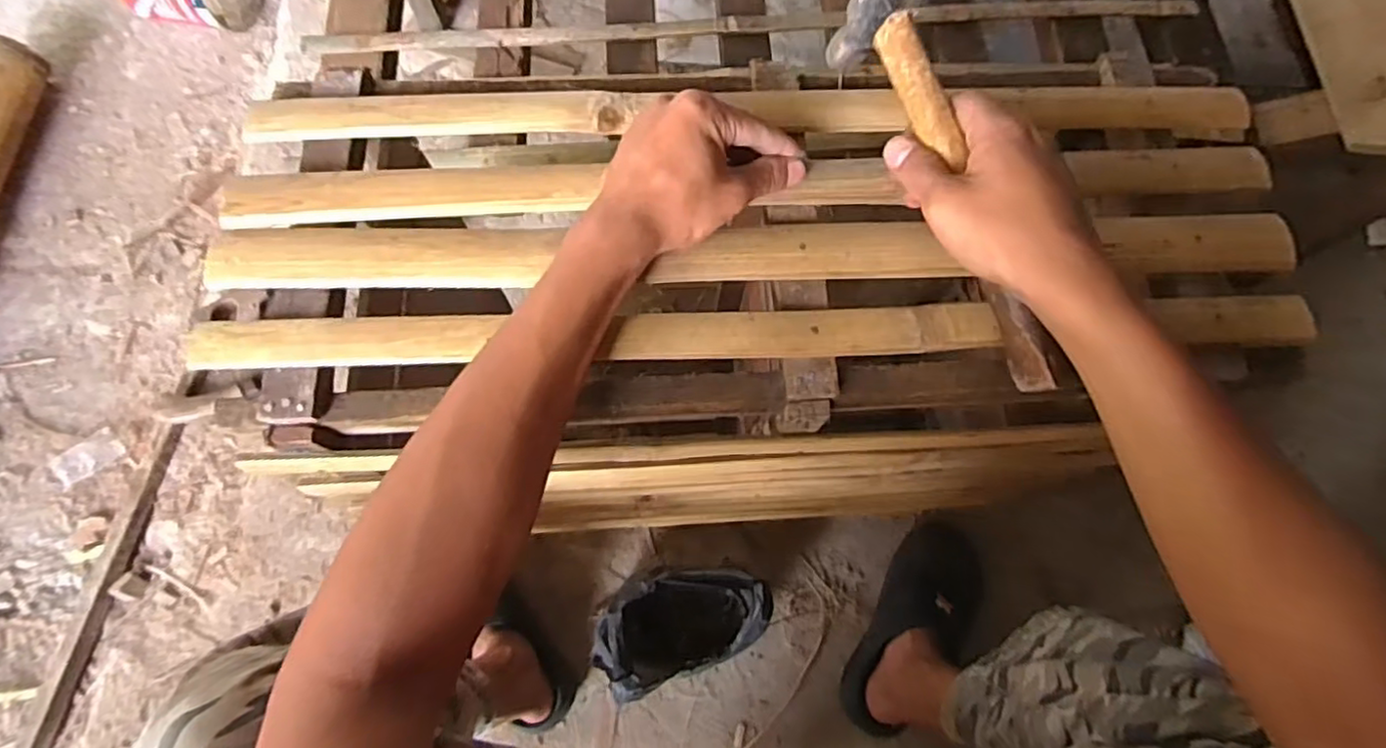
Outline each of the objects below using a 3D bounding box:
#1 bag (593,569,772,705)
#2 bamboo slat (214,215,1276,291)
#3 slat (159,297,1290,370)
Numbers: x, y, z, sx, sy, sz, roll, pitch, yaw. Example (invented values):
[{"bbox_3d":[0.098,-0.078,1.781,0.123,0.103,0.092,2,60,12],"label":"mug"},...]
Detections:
[{"bbox_3d":[-0.012,0.303,0.817,0.211,0.143,0.124,-18,72,-9],"label":"bag"},{"bbox_3d":[0.041,-0.076,0.405,0.657,0.022,0.045,-1,71,-3],"label":"bamboo slat"},{"bbox_3d":[0.041,-0.024,0.390,0.657,0.020,0.036,-2,71,-3],"label":"slat"}]

